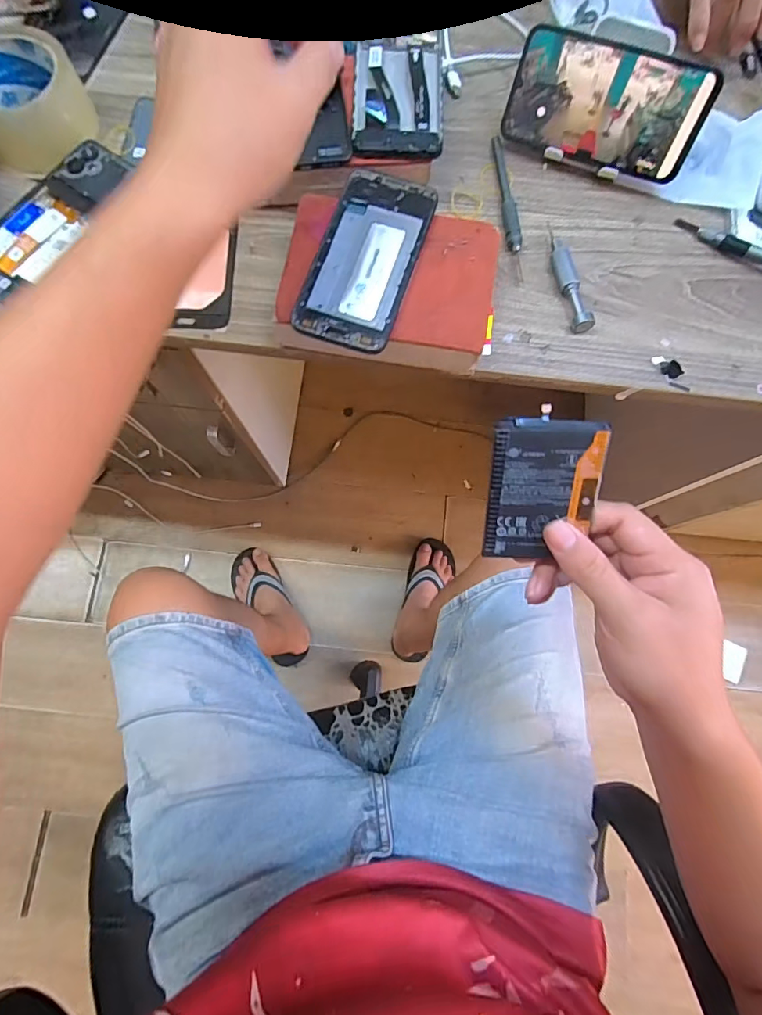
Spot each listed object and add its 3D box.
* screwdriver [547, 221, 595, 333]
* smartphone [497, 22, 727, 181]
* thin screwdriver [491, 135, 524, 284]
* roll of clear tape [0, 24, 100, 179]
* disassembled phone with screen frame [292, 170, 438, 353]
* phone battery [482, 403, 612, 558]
[{"bbox_3d":[0.158,-0.199,0.402,0.017,0.013,0.105,-13,78,-4],"label":"screwdriver"},{"bbox_3d":[0.187,-0.338,0.397,0.157,0.077,0.005,22,38,7],"label":"smartphone"},{"bbox_3d":[0.114,-0.271,0.419,0.013,0.009,0.146,-3,78,-2],"label":"thin screwdriver"},{"bbox_3d":[-0.306,-0.350,0.412,0.099,0.060,0.093,0,78,-1],"label":"roll of clear tape"},{"bbox_3d":[-0.011,-0.190,0.357,0.073,0.004,0.148,18,78,2],"label":"disassembled phone with screen frame"},{"bbox_3d":[0.095,-0.010,0.277,0.061,0.004,0.087,2,114,4],"label":"phone battery"}]

